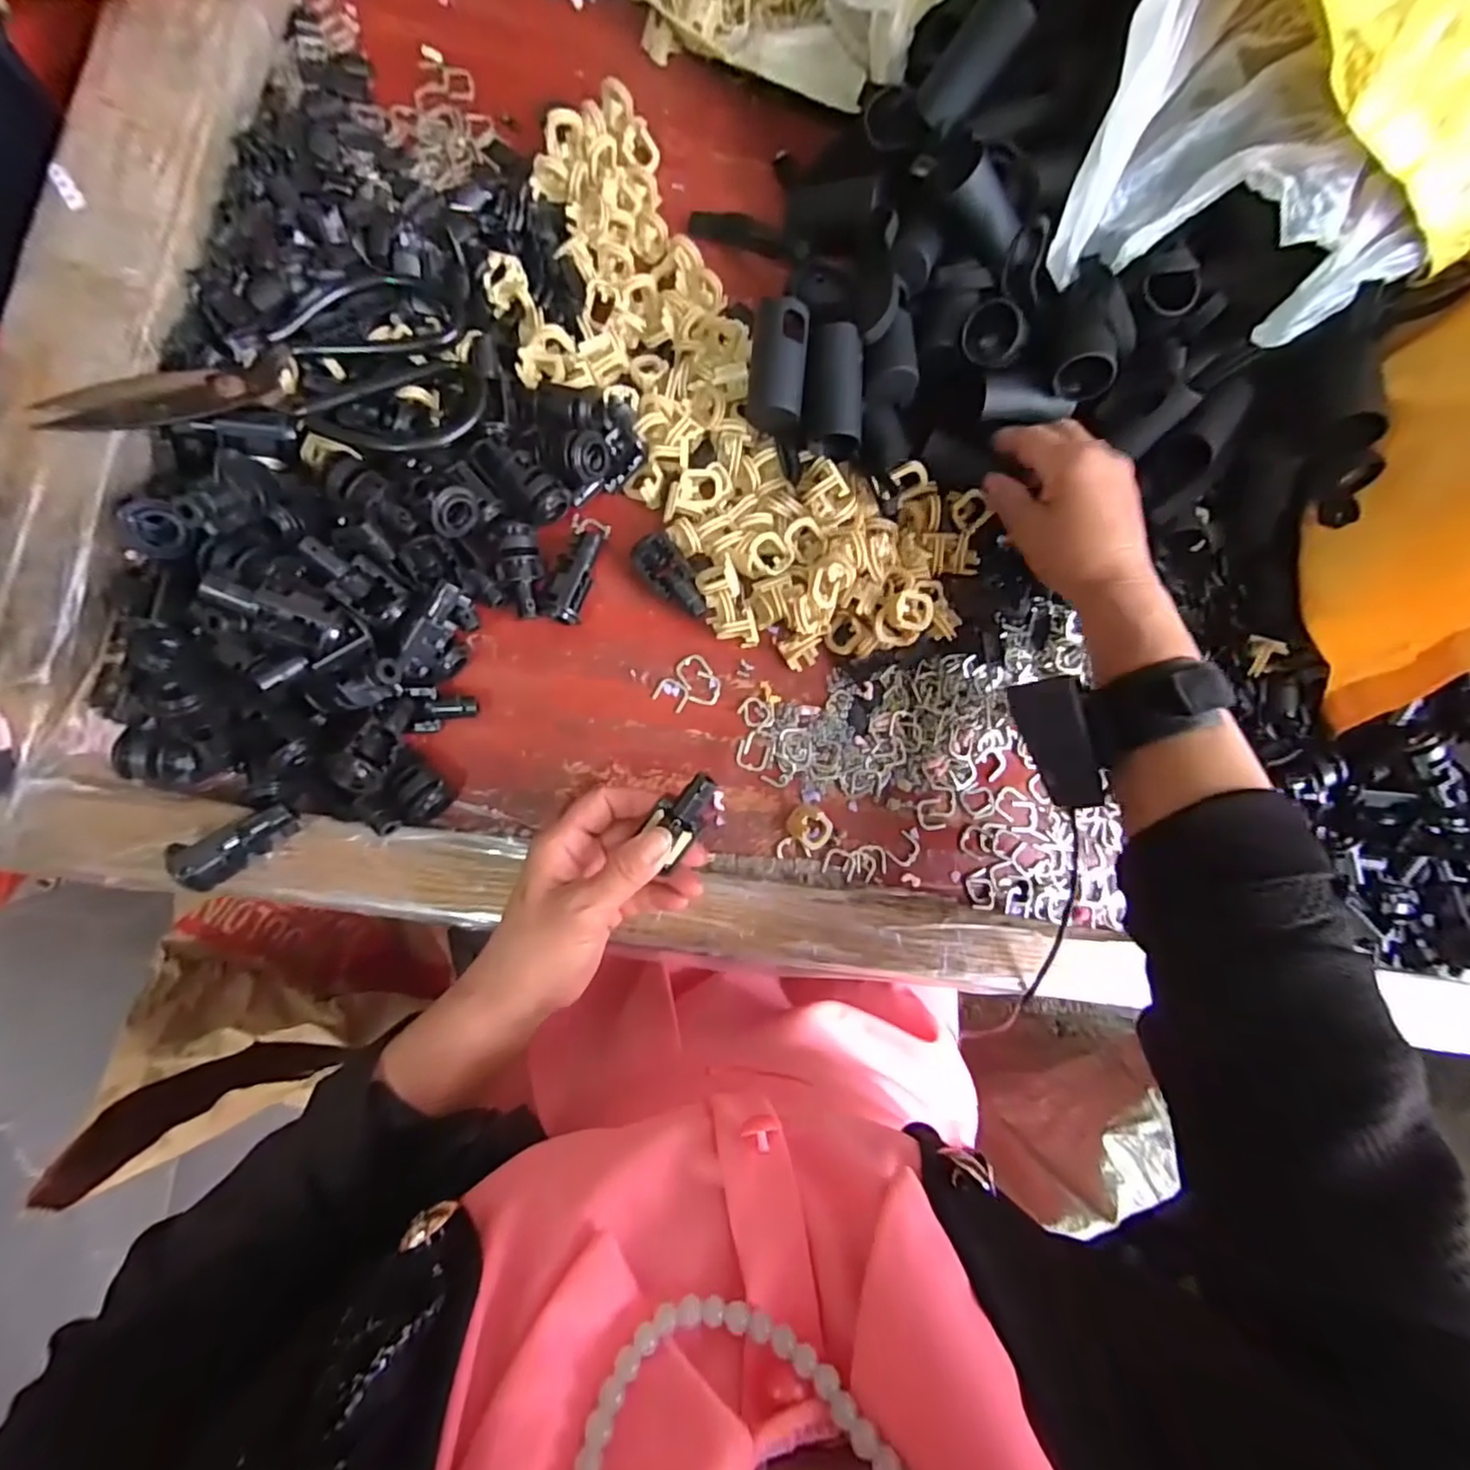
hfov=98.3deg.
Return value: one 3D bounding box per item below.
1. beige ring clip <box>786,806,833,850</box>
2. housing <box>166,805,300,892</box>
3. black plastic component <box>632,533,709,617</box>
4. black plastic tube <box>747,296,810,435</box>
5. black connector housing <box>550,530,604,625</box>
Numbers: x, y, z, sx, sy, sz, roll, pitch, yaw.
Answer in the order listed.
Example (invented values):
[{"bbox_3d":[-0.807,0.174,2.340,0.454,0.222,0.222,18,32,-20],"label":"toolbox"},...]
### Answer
[{"bbox_3d":[0.046,0.055,0.378,0.028,0.014,0.022,37,82,-3],"label":"beige ring clip"},{"bbox_3d":[-0.241,0.053,0.309,0.052,0.017,0.023,-35,91,-21],"label":"housing"},{"bbox_3d":[-0.038,-0.093,0.378,0.023,0.019,0.056,-37,91,-9],"label":"black plastic component"},{"bbox_3d":[0.024,-0.206,0.362,0.030,0.033,0.067,4,85,-7],"label":"black plastic tube"},{"bbox_3d":[-0.092,-0.093,0.366,0.018,0.027,0.057,14,71,-6],"label":"black connector housing"}]

